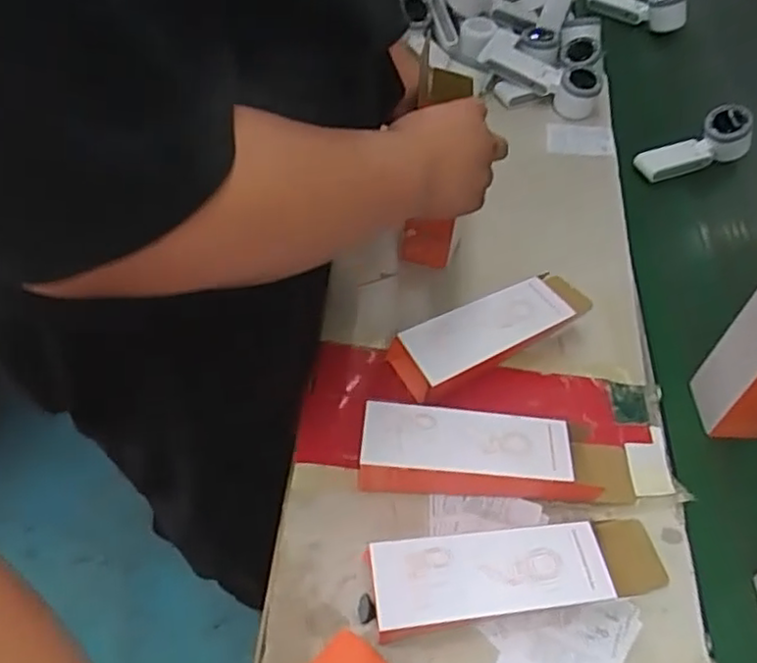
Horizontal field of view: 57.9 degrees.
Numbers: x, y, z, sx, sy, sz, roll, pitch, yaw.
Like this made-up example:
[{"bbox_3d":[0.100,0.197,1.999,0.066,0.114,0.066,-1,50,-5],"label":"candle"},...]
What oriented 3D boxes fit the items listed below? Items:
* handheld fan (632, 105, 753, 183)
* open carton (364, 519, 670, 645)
[{"bbox_3d":[0.422,-0.249,0.923,0.158,0.059,0.048,-22,53,0],"label":"handheld fan"},{"bbox_3d":[0.116,0.188,0.534,0.245,0.057,0.073,-8,52,-9],"label":"open carton"}]

